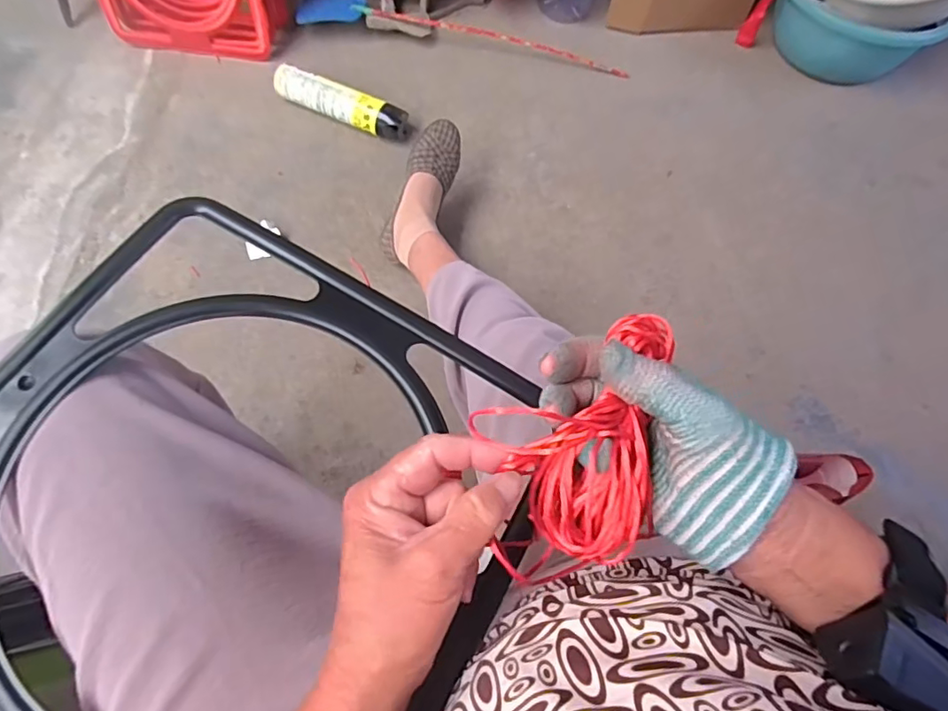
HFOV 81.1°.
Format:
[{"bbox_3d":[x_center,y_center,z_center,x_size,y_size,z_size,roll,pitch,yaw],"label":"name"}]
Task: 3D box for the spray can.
[{"bbox_3d":[-0.263,-0.488,1.079,0.277,0.054,0.056,20,66,6],"label":"spray can"}]

